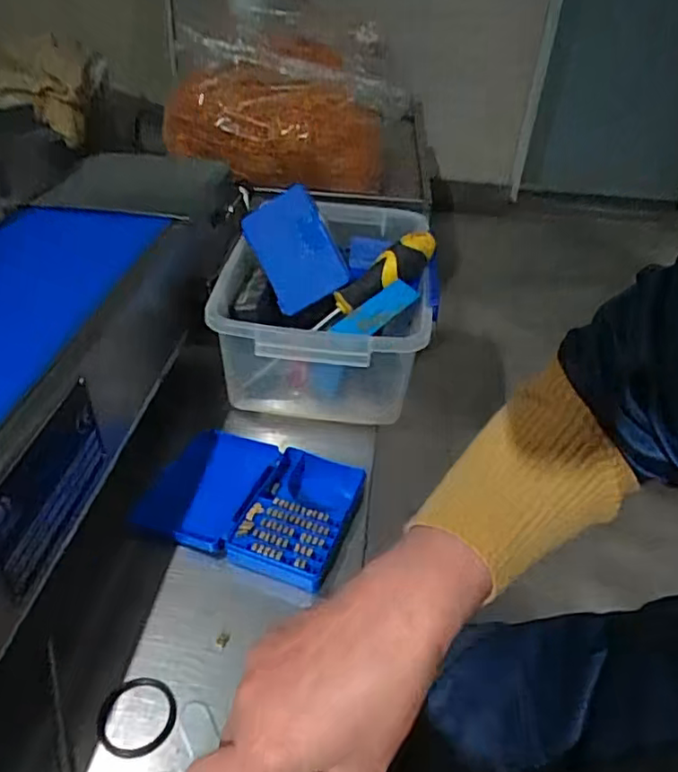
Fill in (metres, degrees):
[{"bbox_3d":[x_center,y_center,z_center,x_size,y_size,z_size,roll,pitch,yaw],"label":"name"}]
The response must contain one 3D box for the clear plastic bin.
[{"bbox_3d":[-0.006,-0.077,0.588,0.182,0.104,0.254,8,38,5],"label":"clear plastic bin"}]

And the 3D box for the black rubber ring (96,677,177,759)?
[{"bbox_3d":[-0.112,0.183,0.336,0.043,0.006,0.040,2,38,-2],"label":"black rubber ring"}]

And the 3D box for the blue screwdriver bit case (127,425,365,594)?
[{"bbox_3d":[-0.064,0.082,0.448,0.148,0.019,0.107,17,40,16],"label":"blue screwdriver bit case"}]

